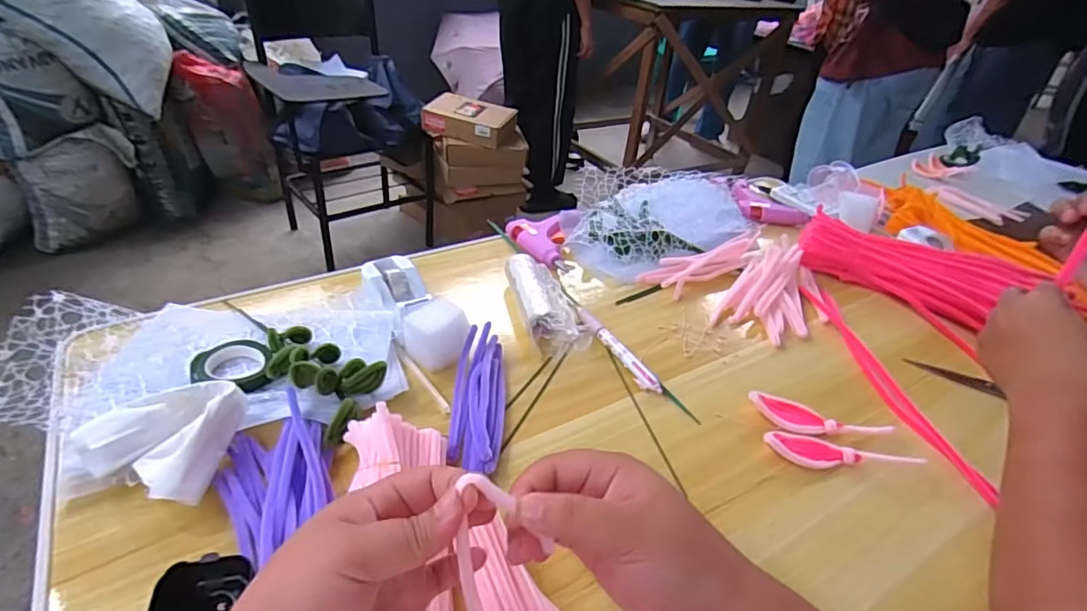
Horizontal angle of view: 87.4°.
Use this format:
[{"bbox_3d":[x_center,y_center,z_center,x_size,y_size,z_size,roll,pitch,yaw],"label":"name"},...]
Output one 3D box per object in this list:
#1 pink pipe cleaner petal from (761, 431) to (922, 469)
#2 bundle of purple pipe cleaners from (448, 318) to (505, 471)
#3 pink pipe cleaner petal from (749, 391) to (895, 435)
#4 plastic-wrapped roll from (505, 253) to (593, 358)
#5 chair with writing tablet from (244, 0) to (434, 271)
[{"bbox_3d":[0.249,0.125,0.474,0.124,0.010,0.030,9,35,5],"label":"pink pipe cleaner petal"},{"bbox_3d":[-0.055,0.076,0.488,0.043,0.022,0.155,2,35,-4],"label":"bundle of purple pipe cleaners"},{"bbox_3d":[0.246,0.098,0.507,0.117,0.013,0.037,3,35,-3],"label":"pink pipe cleaner petal"},{"bbox_3d":[0.003,-0.004,0.604,0.066,0.036,0.148,-7,37,-16],"label":"plastic-wrapped roll"},{"bbox_3d":[-0.611,-0.563,1.799,0.461,0.741,0.542,-14,39,-25],"label":"chair with writing tablet"}]

